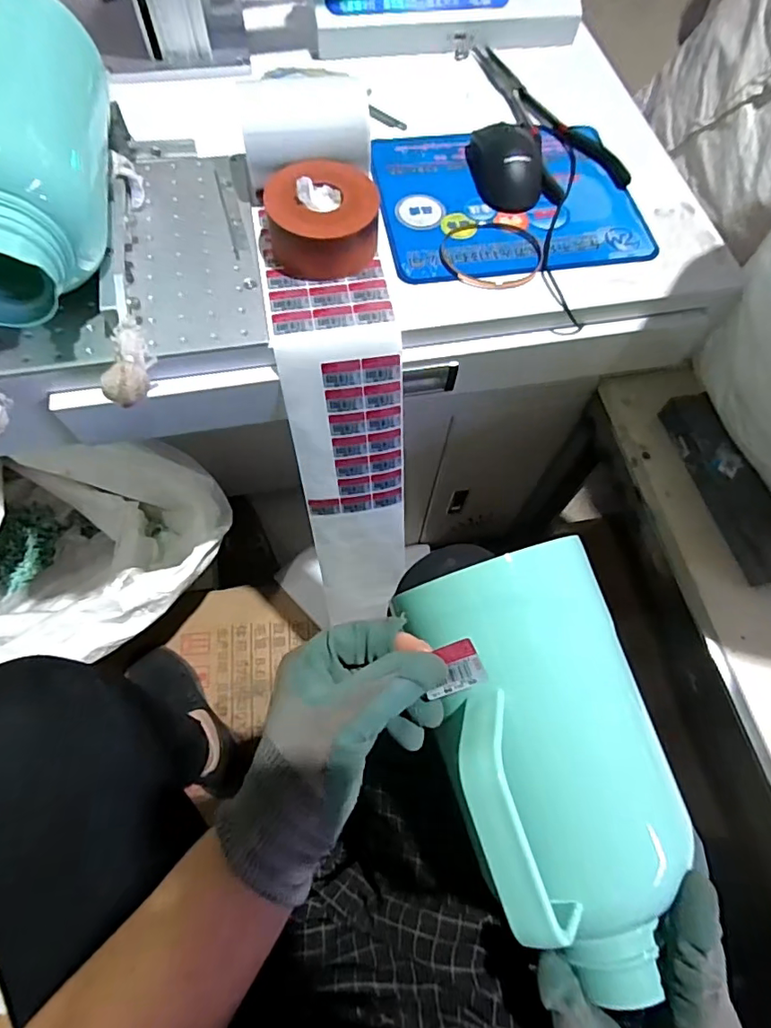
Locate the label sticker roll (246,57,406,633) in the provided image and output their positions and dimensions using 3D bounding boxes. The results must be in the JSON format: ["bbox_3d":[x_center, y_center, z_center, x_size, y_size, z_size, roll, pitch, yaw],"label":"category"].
[{"bbox_3d":[-0.046,-0.112,0.538,0.113,0.472,0.114,-8,29,-6],"label":"label sticker roll"}]

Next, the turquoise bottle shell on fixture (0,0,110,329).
[{"bbox_3d":[-0.281,-0.270,0.390,0.111,0.115,0.249,-4,66,-4],"label":"turquoise bottle shell on fixture"}]

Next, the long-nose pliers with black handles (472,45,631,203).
[{"bbox_3d":[0.160,-0.448,0.591,0.099,0.012,0.273,-21,69,-11],"label":"long-nose pliers with black handles"}]

